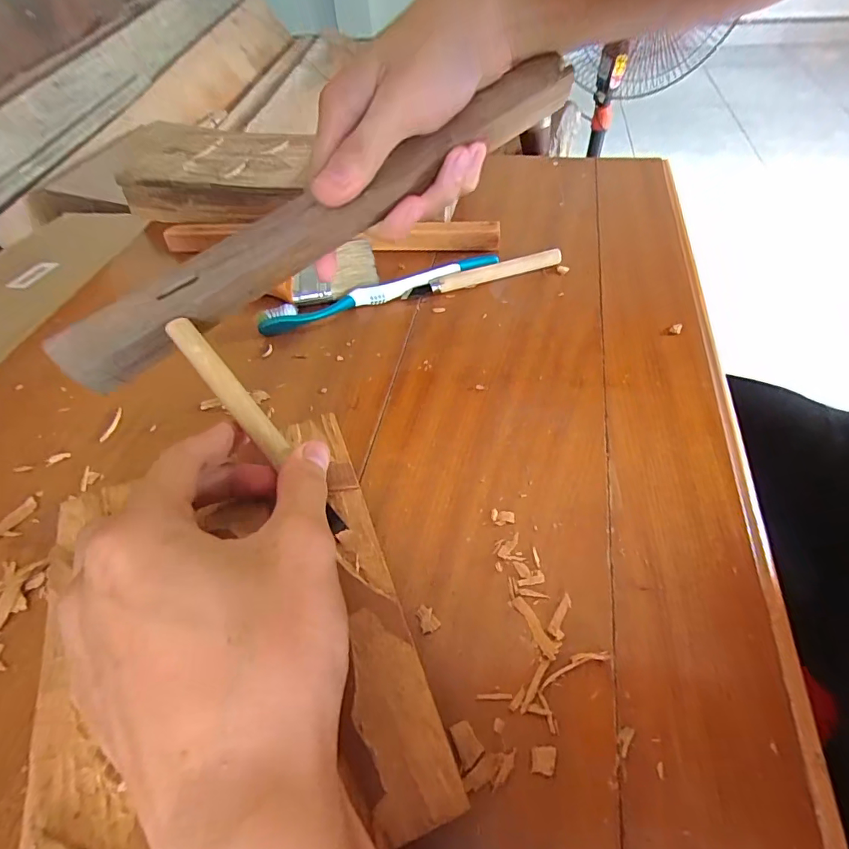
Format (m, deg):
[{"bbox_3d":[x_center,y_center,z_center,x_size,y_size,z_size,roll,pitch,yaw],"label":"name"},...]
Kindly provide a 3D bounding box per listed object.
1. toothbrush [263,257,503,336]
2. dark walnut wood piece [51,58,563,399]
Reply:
[{"bbox_3d":[-0.032,-0.099,0.355,0.183,0.016,0.011,-18,53,-10],"label":"toothbrush"},{"bbox_3d":[-0.039,-0.116,0.246,0.307,0.028,0.023,-36,57,-12],"label":"dark walnut wood piece"}]

